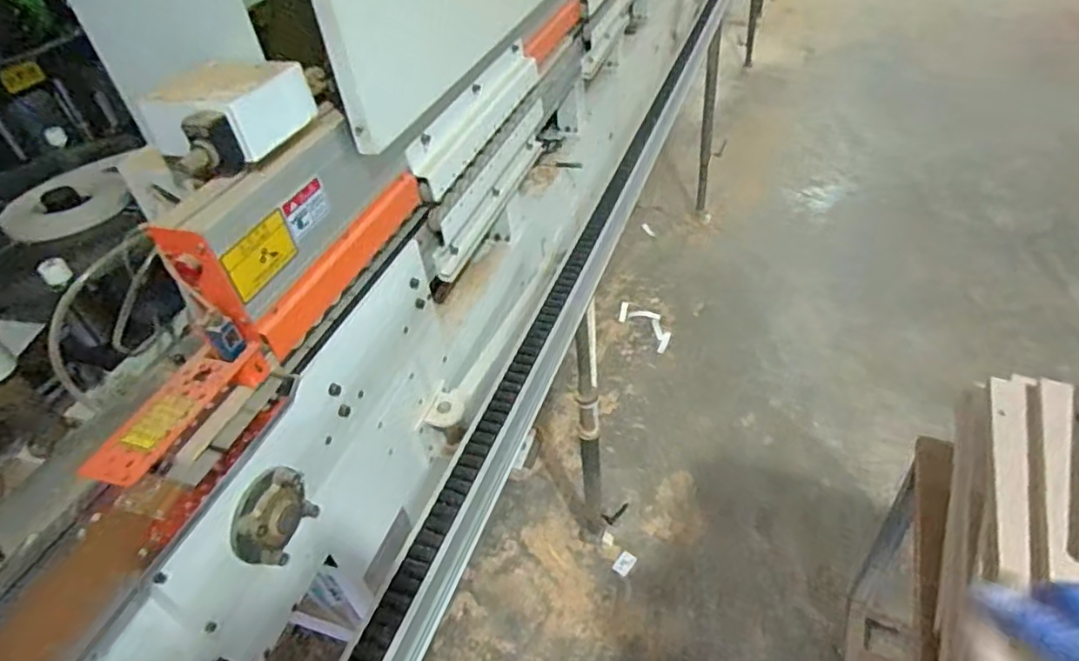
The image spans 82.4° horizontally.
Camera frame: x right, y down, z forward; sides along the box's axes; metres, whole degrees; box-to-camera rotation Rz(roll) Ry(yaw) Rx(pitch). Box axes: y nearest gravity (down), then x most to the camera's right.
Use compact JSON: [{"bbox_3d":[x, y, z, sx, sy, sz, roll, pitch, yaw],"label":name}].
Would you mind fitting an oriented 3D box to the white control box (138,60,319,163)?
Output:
[{"bbox_3d":[-0.428,-0.307,0.853,0.185,0.073,0.169,15,47,23],"label":"white control box"}]

